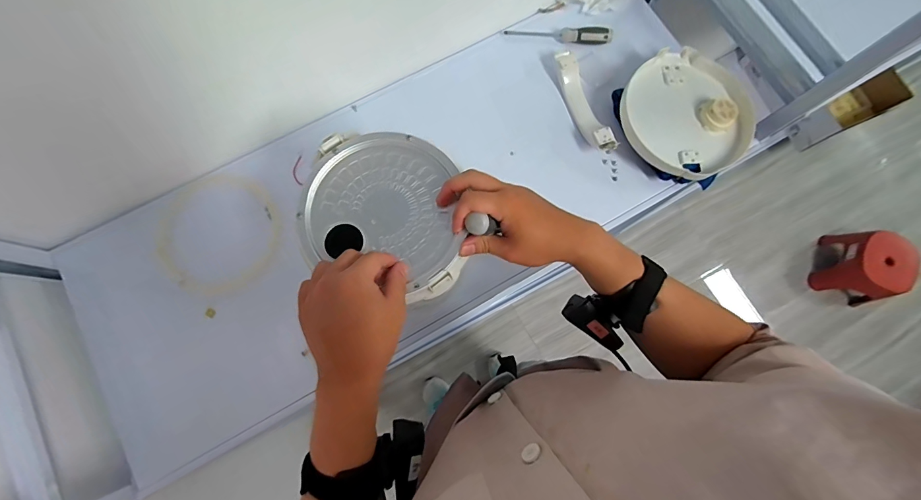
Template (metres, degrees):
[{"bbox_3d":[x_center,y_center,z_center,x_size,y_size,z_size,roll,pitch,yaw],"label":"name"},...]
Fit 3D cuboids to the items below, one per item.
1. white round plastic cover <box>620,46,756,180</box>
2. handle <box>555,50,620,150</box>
[{"bbox_3d":[0.369,-0.223,0.636,0.229,0.034,0.204,-39,81,-9],"label":"white round plastic cover"},{"bbox_3d":[0.207,-0.246,0.661,0.036,0.039,0.193,-20,79,-5],"label":"handle"}]

